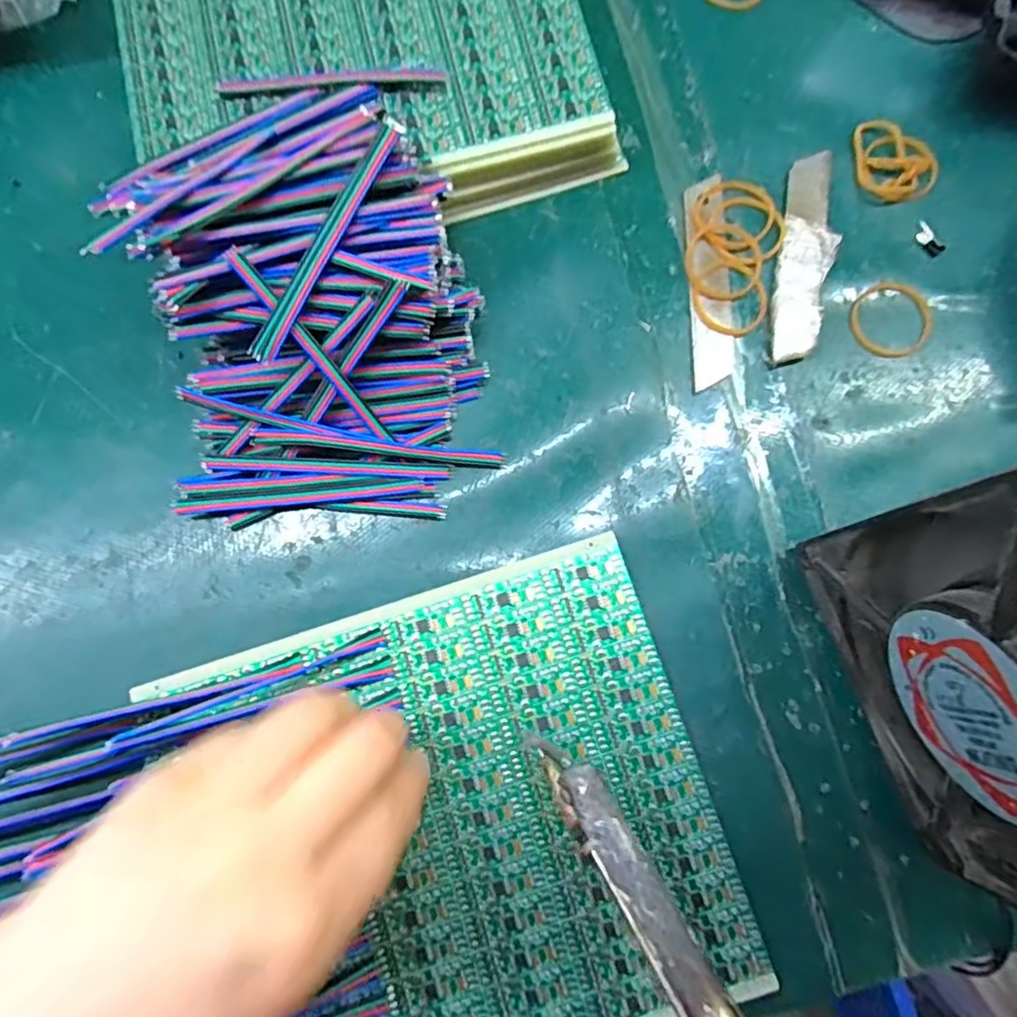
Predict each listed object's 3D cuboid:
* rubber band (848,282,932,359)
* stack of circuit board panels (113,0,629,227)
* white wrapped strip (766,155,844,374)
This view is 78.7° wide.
[{"bbox_3d":[0.161,-0.079,0.259,0.033,0.004,0.035,0,79,1],"label":"rubber band"},{"bbox_3d":[-0.069,-0.207,0.278,0.191,0.024,0.175,-15,79,-1],"label":"stack of circuit board panels"},{"bbox_3d":[0.126,-0.108,0.262,0.021,0.009,0.099,12,80,4],"label":"white wrapped strip"}]

